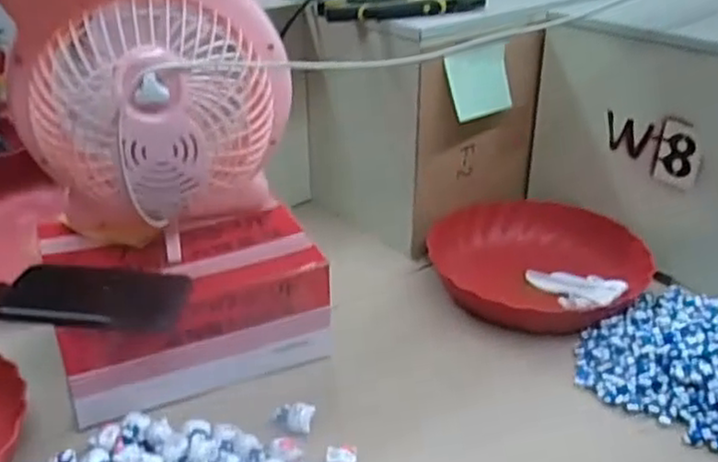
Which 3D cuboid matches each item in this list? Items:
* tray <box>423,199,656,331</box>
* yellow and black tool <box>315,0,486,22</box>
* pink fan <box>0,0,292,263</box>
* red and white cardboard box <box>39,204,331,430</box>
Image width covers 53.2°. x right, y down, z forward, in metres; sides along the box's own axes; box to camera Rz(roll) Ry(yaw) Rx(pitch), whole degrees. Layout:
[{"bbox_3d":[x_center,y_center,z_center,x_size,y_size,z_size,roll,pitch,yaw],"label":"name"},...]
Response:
[{"bbox_3d":[0.210,0.034,0.850,0.234,0.046,0.253,-3,29,-4],"label":"tray"},{"bbox_3d":[0.052,-0.256,0.815,0.196,0.020,0.035,-10,30,-17],"label":"yellow and black tool"},{"bbox_3d":[-0.175,-0.109,0.637,0.227,0.276,0.119,-9,30,-16],"label":"pink fan"},{"bbox_3d":[-0.167,0.063,0.704,0.241,0.099,0.181,-12,31,-20],"label":"red and white cardboard box"}]

